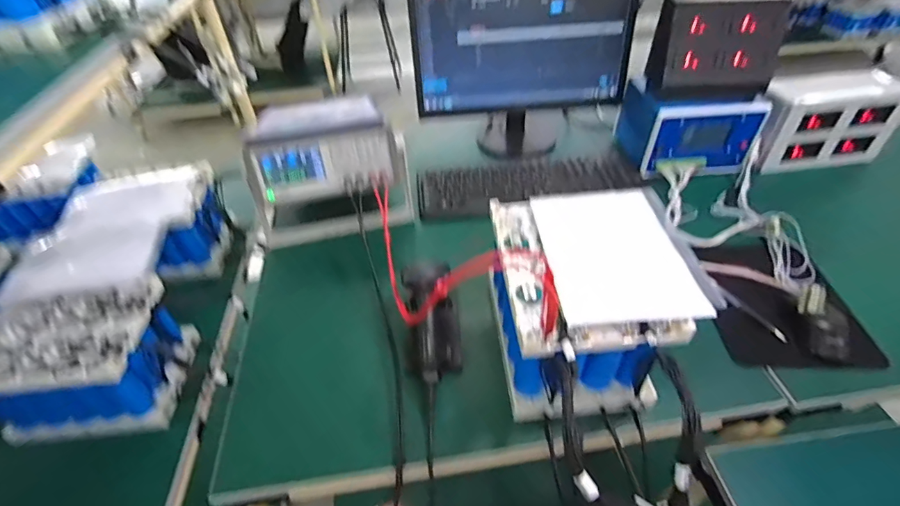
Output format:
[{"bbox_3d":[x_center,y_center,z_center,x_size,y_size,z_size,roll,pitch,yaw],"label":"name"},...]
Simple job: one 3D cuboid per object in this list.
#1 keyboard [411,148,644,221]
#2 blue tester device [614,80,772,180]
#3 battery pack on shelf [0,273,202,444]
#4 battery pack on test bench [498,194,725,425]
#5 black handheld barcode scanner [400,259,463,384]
[{"bbox_3d":[0.157,-0.153,0.900,0.447,0.034,0.146,-9,45,-6],"label":"keyboard"},{"bbox_3d":[0.487,-0.262,0.915,0.218,0.153,0.182,-2,44,1],"label":"blue tester device"},{"bbox_3d":[-0.579,0.174,0.711,0.246,0.150,0.179,-8,45,-5],"label":"battery pack on shelf"},{"bbox_3d":[0.177,0.072,0.565,0.217,0.163,0.299,-5,44,-2],"label":"battery pack on test bench"},{"bbox_3d":[-0.020,0.087,0.597,0.083,0.061,0.155,-12,86,-9],"label":"black handheld barcode scanner"}]

